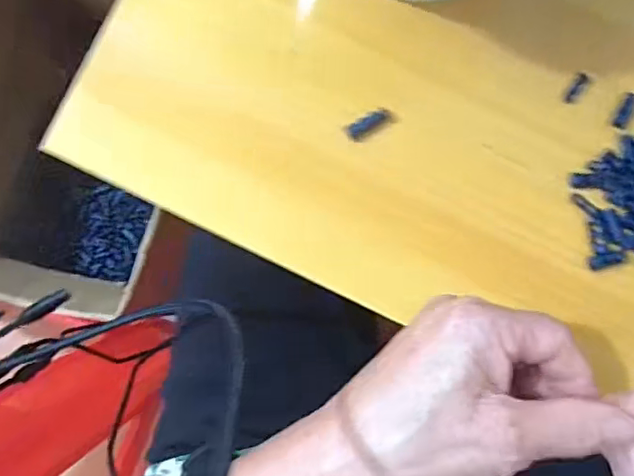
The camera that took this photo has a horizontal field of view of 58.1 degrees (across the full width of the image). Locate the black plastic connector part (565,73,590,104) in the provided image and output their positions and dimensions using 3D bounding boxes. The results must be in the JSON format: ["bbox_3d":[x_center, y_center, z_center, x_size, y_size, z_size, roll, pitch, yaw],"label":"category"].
[{"bbox_3d":[0.140,-0.081,0.307,0.006,0.004,0.017,30,87,-1],"label":"black plastic connector part"}]

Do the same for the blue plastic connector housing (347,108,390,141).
[{"bbox_3d":[0.028,-0.061,0.302,0.023,0.005,0.009,-33,90,-3],"label":"blue plastic connector housing"}]

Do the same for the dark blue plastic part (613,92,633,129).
[{"bbox_3d":[0.167,-0.069,0.308,0.008,0.004,0.020,24,87,-2],"label":"dark blue plastic part"}]

